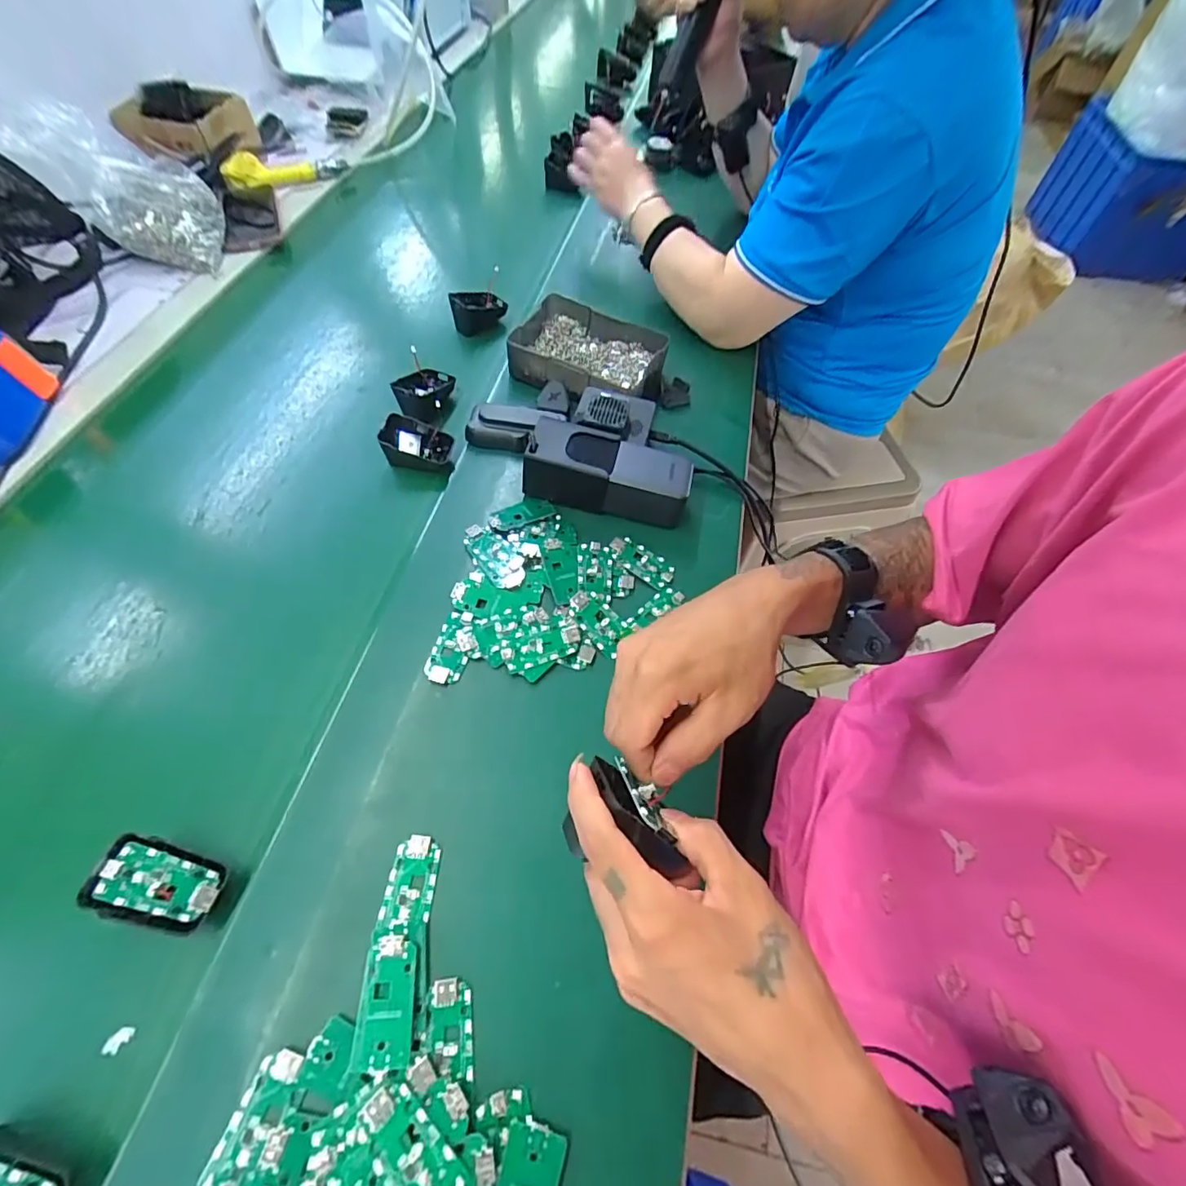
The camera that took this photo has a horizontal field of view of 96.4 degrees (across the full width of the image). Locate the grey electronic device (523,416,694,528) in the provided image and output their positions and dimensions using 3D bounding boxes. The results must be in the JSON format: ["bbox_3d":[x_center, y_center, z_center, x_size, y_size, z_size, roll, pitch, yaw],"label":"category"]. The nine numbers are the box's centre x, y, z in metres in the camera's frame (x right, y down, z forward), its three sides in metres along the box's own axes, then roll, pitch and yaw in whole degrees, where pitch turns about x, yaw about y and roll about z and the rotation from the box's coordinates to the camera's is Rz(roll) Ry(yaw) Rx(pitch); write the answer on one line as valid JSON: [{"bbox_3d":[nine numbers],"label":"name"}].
[{"bbox_3d":[0.015,-0.115,0.511,0.152,0.061,0.058,12,60,5],"label":"grey electronic device"}]

